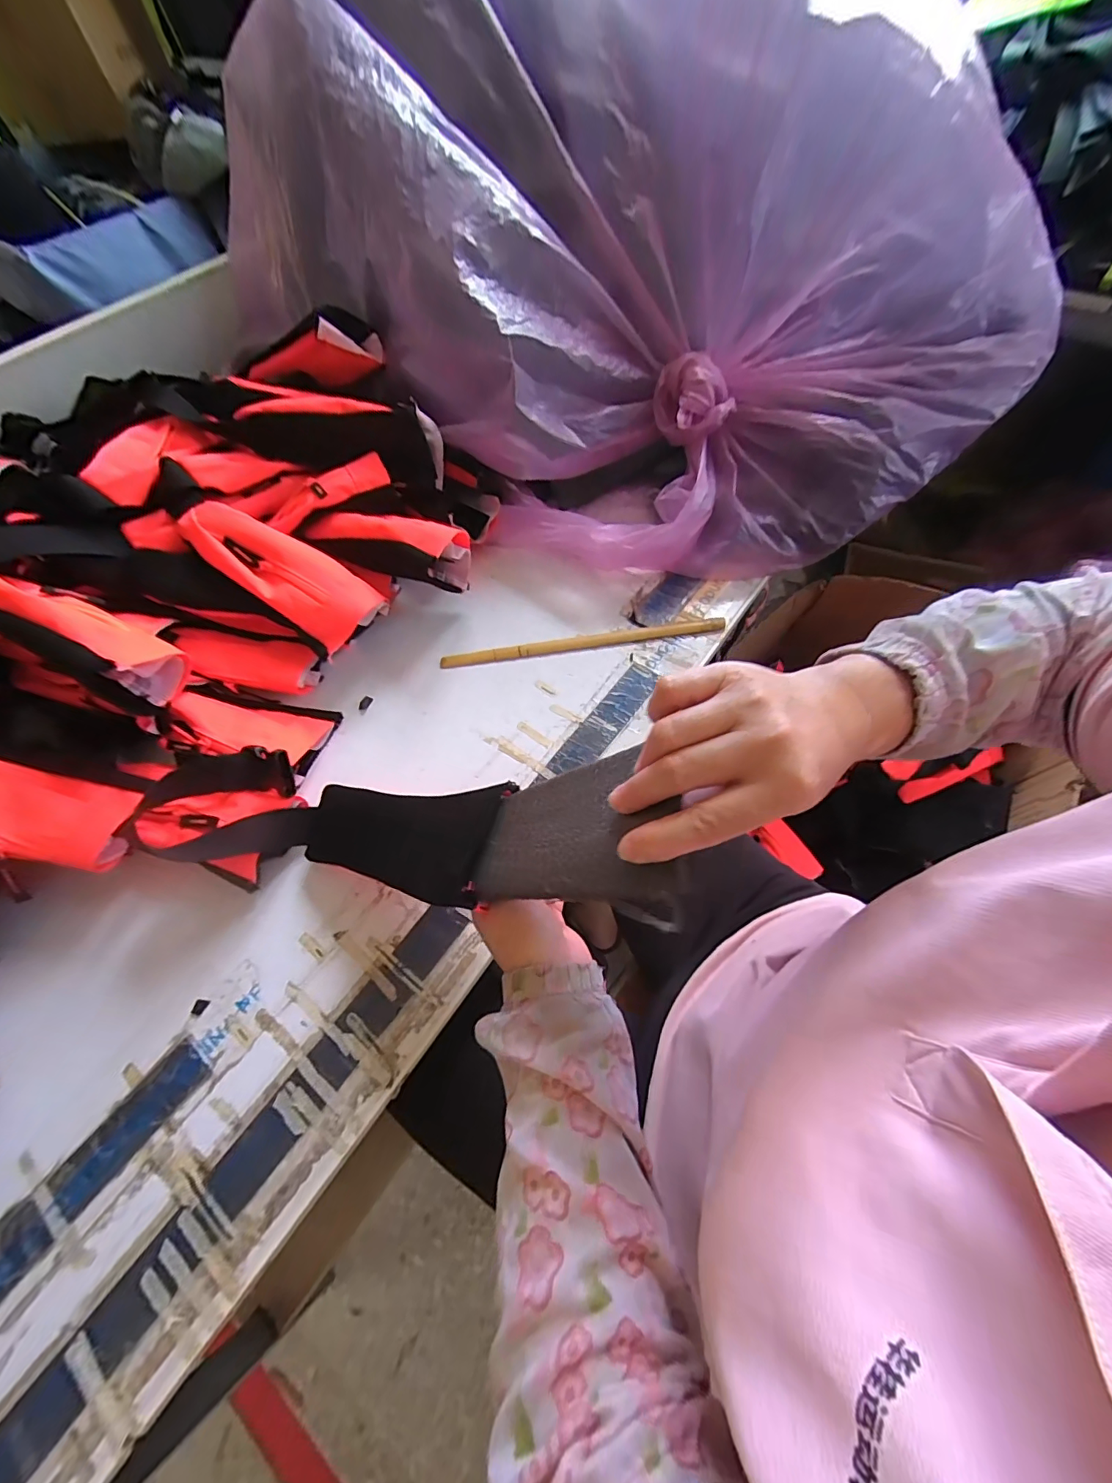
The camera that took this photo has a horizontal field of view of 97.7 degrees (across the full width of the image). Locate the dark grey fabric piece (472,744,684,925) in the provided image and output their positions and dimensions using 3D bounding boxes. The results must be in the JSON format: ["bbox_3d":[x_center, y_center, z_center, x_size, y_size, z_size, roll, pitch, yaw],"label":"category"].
[{"bbox_3d":[0.008,0.053,0.298,0.159,0.009,0.100,-15,47,45],"label":"dark grey fabric piece"}]

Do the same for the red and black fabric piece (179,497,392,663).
[{"bbox_3d":[-0.310,-0.190,0.543,0.220,0.035,0.084,32,66,-4],"label":"red and black fabric piece"}]

